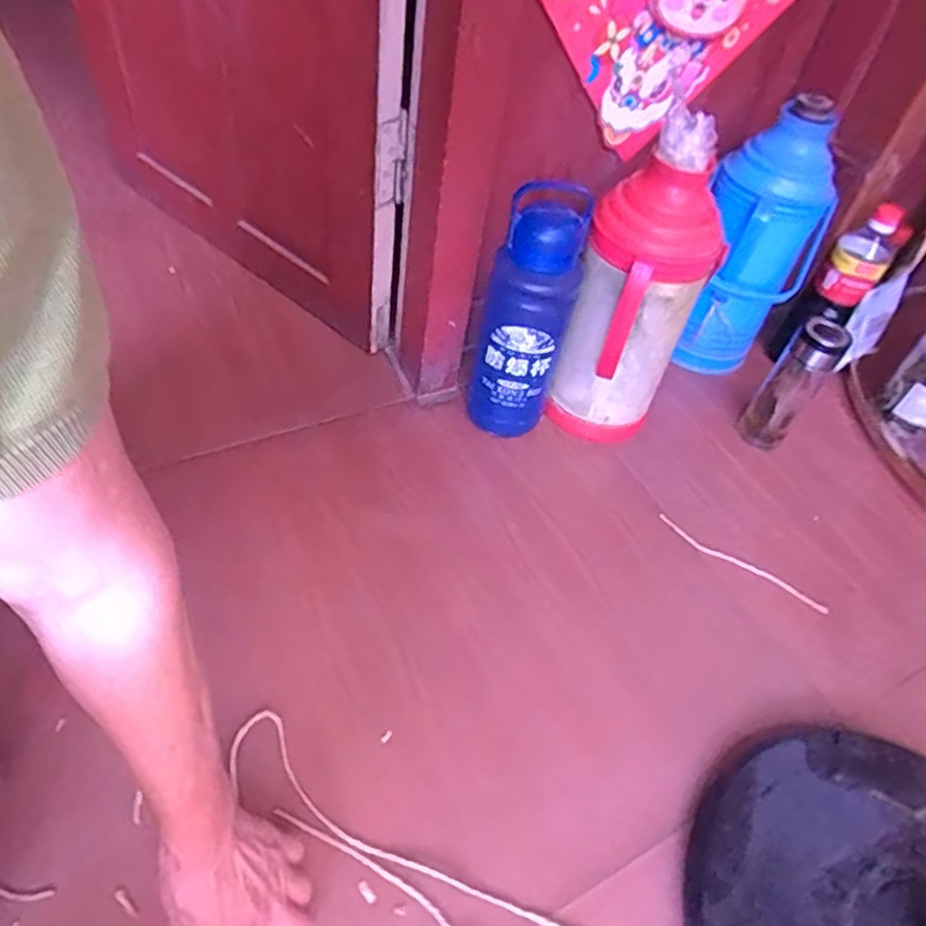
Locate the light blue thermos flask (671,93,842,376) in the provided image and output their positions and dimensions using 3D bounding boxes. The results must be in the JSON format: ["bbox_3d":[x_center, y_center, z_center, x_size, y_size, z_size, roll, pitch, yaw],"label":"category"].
[{"bbox_3d":[0.407,-0.288,0.939,0.154,0.393,0.118,33,52,21],"label":"light blue thermos flask"}]

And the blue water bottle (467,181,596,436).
[{"bbox_3d":[0.068,-0.166,0.813,0.115,0.328,0.090,10,49,0],"label":"blue water bottle"}]

